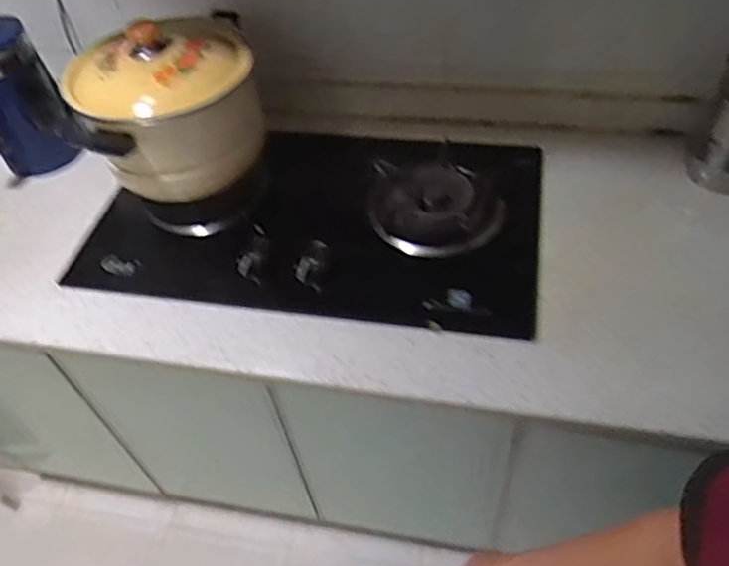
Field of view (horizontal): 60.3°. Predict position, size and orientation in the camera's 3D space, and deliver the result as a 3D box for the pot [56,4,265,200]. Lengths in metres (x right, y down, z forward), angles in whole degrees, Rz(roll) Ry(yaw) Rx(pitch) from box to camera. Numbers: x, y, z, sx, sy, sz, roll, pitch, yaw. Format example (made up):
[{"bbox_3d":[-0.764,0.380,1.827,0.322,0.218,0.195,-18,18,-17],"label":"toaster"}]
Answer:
[{"bbox_3d":[-0.297,-0.286,0.957,0.255,0.190,0.252,-17,51,-8],"label":"pot"}]

